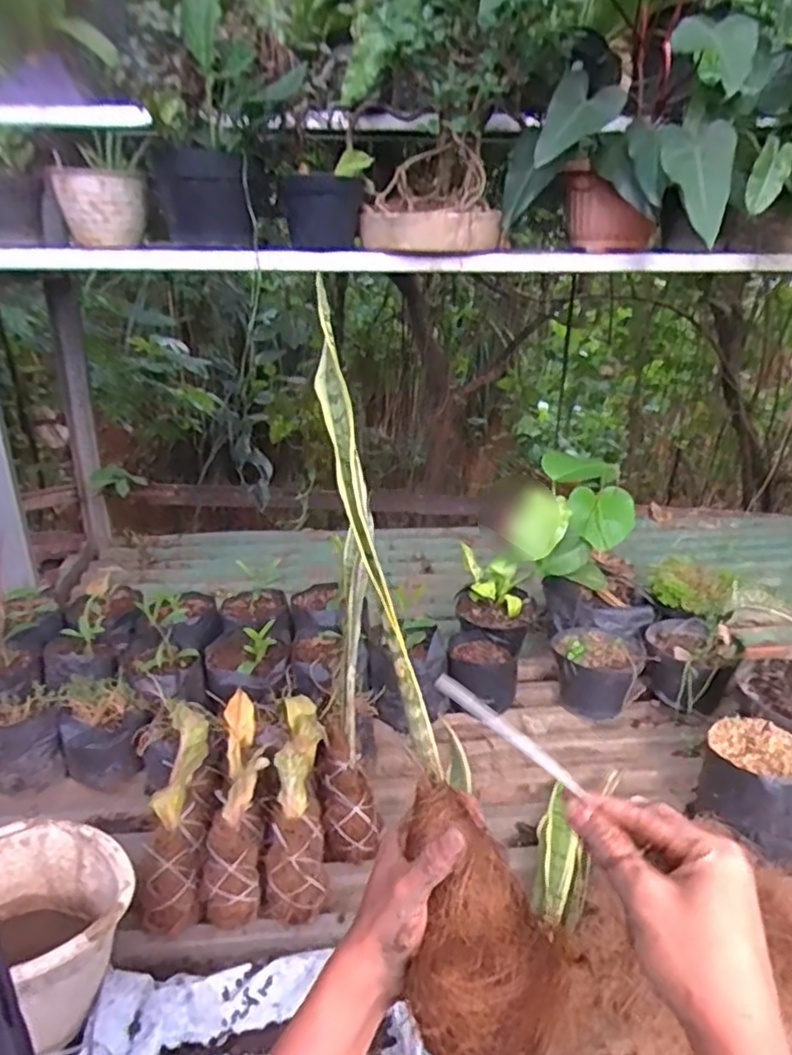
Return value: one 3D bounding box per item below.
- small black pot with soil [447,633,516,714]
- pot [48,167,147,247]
[{"bbox_3d":[0.155,0.289,1.333,0.126,0.113,0.154,-10,28,-24],"label":"small black pot with soil"},{"bbox_3d":[-0.564,-0.611,1.322,0.163,0.127,0.179,-8,27,-21],"label":"pot"}]

